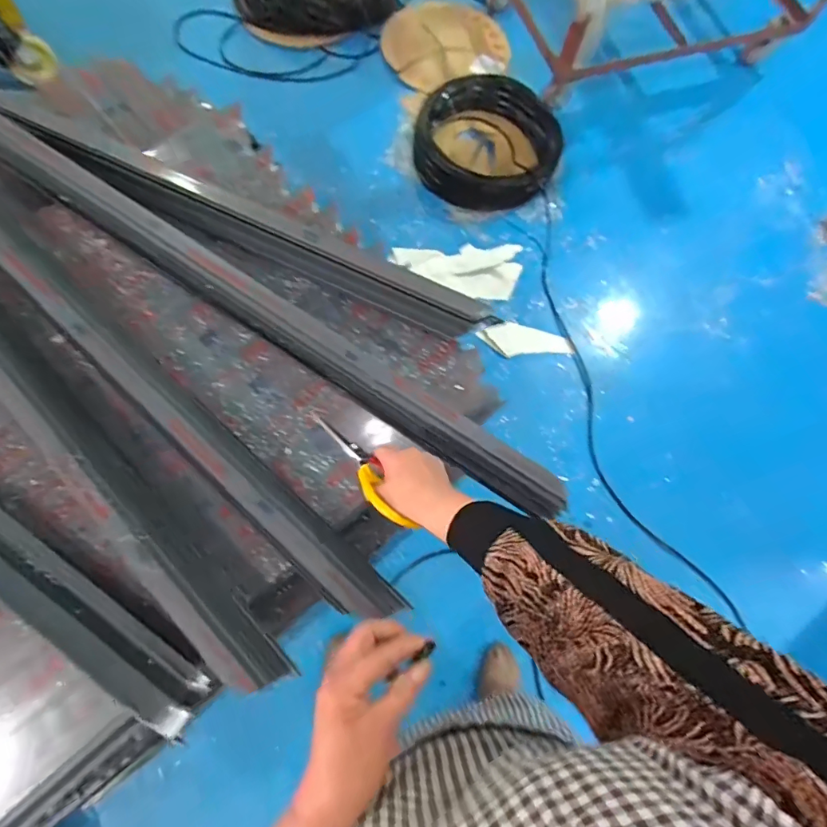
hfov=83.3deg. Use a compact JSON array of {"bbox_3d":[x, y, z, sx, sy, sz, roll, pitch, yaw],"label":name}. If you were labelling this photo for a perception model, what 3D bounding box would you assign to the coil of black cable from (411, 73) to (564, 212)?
[{"bbox_3d":[0.239,-0.881,1.503,0.472,0.151,0.427,2,80,-1],"label":"coil of black cable"}]

